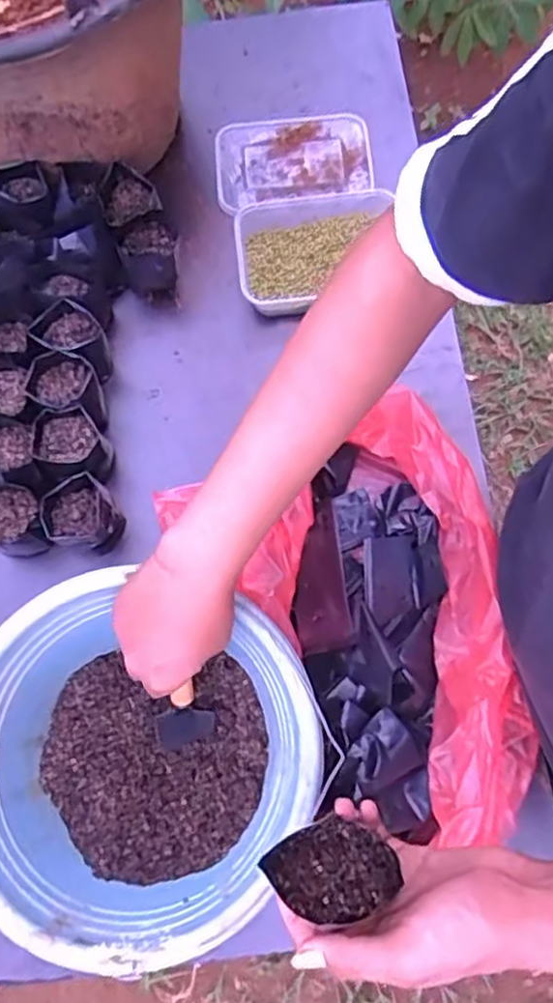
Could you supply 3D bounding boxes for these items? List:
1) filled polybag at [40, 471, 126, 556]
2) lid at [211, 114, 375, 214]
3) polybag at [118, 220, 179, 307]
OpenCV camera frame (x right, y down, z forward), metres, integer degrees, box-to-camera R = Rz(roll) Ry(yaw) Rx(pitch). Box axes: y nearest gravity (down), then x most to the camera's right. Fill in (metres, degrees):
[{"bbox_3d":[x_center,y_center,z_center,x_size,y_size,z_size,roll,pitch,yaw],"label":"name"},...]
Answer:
[{"bbox_3d":[-0.177,0.018,0.660,0.062,0.067,0.058,-1,71,2],"label":"filled polybag"},{"bbox_3d":[0.017,-0.386,0.802,0.172,0.014,0.118,-6,73,-1],"label":"lid"},{"bbox_3d":[-0.127,-0.247,0.735,0.052,0.069,0.047,15,72,7],"label":"polybag"}]

